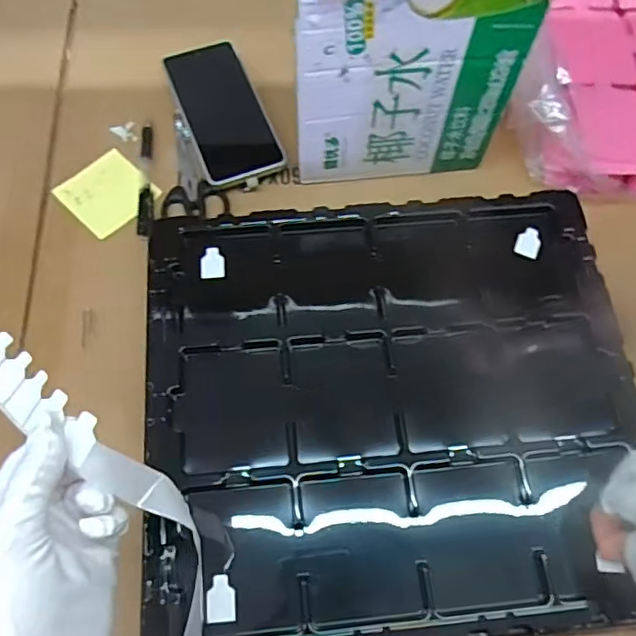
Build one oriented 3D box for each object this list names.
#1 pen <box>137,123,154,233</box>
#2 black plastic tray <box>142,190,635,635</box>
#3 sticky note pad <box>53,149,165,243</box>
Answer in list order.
[{"bbox_3d":[-0.165,-0.137,0.563,0.014,0.006,0.130,-4,67,-3],"label":"pen"},{"bbox_3d":[0.056,0.060,0.444,0.362,0.016,0.332,-4,67,-3],"label":"black plastic tray"},{"bbox_3d":[-0.202,-0.121,0.561,0.081,0.007,0.076,42,72,14],"label":"sticky note pad"}]

